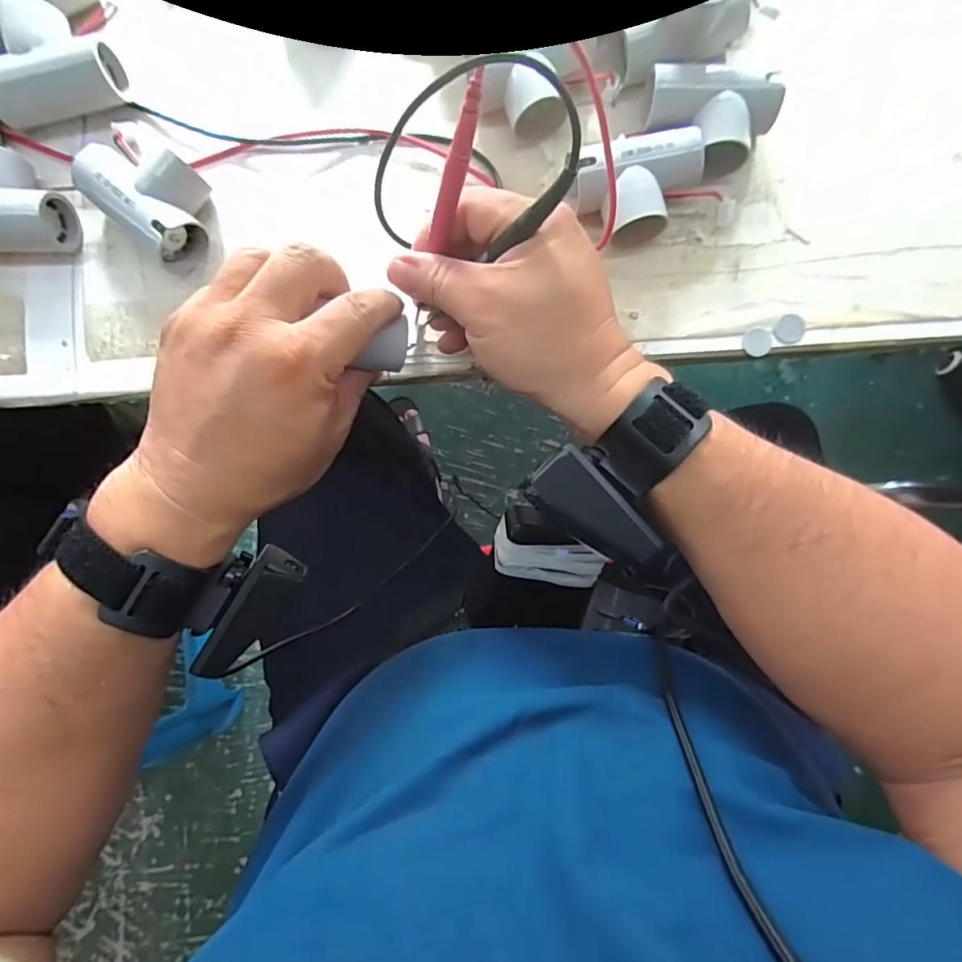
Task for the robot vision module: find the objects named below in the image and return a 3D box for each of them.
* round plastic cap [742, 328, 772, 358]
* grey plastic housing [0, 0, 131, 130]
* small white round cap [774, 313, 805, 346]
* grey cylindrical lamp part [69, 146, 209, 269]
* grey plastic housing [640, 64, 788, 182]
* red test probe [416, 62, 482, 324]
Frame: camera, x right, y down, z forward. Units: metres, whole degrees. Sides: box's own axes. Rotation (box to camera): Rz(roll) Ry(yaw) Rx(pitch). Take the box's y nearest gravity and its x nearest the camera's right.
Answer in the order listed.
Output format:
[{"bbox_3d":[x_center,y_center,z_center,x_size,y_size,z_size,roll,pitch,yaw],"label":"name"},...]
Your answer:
[{"bbox_3d":[0.170,-0.085,0.325,0.018,0.004,0.017,0,88,1],"label":"round plastic cap"},{"bbox_3d":[-0.263,-0.257,0.324,0.076,0.034,0.057,-10,87,1],"label":"grey plastic housing"},{"bbox_3d":[0.189,-0.093,0.324,0.017,0.004,0.018,0,88,1],"label":"small white round cap"},{"bbox_3d":[-0.196,-0.172,0.320,0.073,0.037,0.058,41,89,2],"label":"grey cylindrical lamp part"},{"bbox_3d":[0.132,-0.211,0.316,0.074,0.032,0.055,18,88,2],"label":"grey plastic housing"},{"bbox_3d":[-0.018,-0.126,0.261,0.010,0.128,0.009,31,53,2],"label":"red test probe"}]

